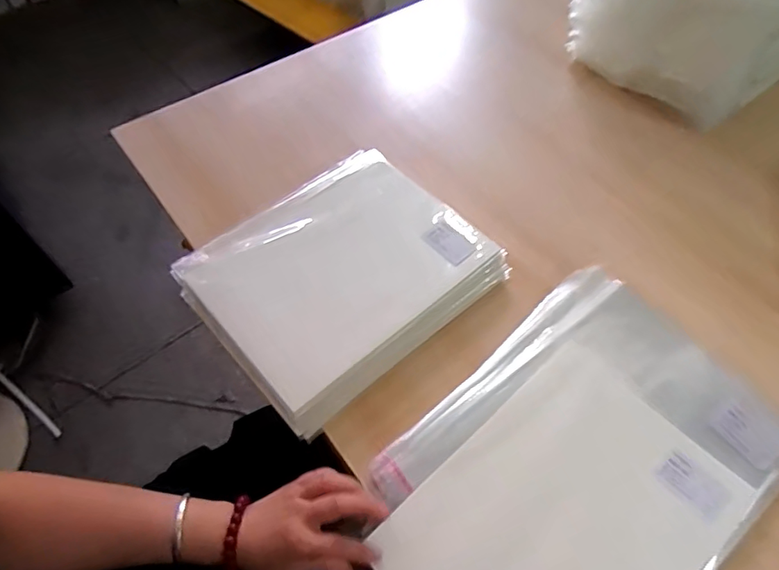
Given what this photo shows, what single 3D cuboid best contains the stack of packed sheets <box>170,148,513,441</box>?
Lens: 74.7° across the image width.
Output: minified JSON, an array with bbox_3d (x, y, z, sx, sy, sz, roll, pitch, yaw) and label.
[{"bbox_3d":[-0.056,-0.014,0.599,0.303,0.061,0.257,-35,58,-25],"label":"stack of packed sheets"}]

